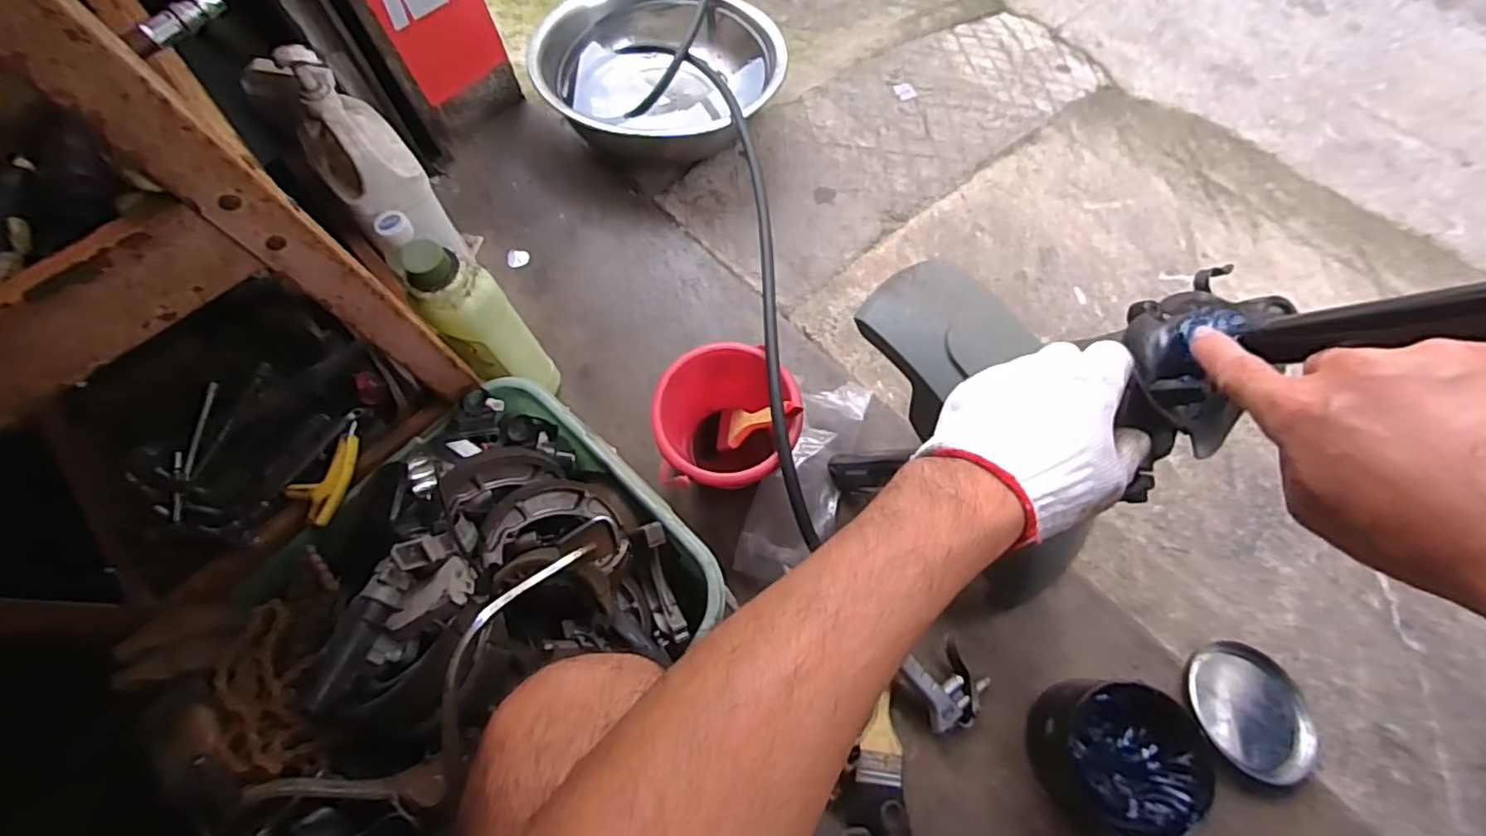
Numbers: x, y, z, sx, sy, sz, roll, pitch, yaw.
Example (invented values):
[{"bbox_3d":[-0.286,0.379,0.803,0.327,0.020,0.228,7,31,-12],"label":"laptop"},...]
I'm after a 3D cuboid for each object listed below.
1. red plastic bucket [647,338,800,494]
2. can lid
[{"bbox_3d":[-0.018,0.010,0.669,0.145,0.143,0.129,-25,70,-7],"label":"red plastic bucket"},{"bbox_3d":[0.508,0.292,0.629,0.125,0.026,0.116,-1,69,2],"label":"can lid"}]

